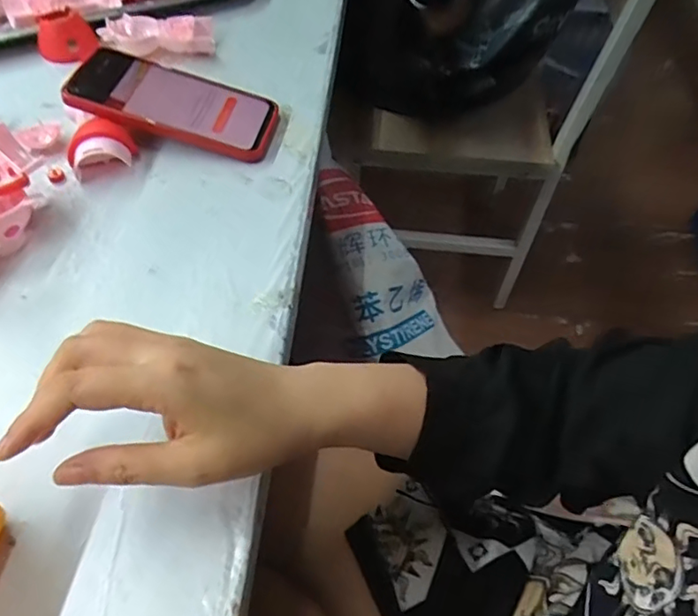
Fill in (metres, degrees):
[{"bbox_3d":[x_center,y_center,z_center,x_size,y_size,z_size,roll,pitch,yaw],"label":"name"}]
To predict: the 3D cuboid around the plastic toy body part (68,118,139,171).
[{"bbox_3d":[-0.198,-0.127,0.461,0.049,0.029,0.037,5,54,1],"label":"plastic toy body part"}]

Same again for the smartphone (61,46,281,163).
[{"bbox_3d":[-0.145,-0.173,0.489,0.163,0.012,0.078,14,56,-7],"label":"smartphone"}]

